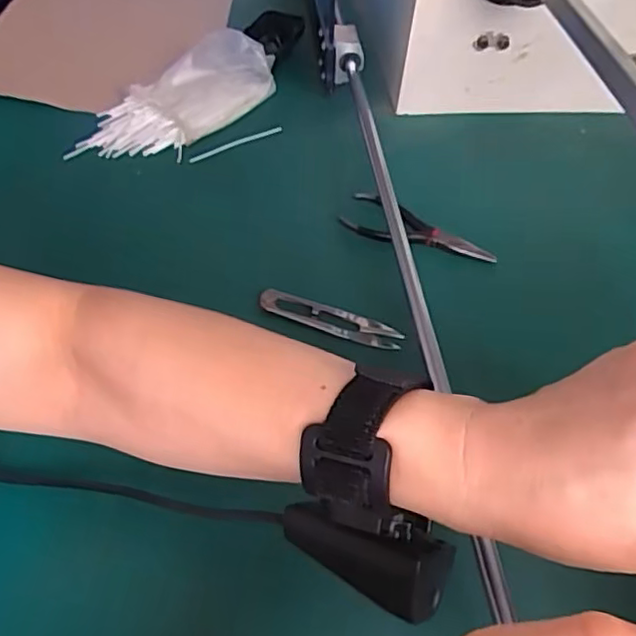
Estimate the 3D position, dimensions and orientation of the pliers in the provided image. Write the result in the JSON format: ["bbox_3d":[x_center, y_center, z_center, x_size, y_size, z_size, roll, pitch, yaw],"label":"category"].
[{"bbox_3d":[0.082,-0.068,0.514,0.125,0.011,0.033,20,88,4],"label":"pliers"}]

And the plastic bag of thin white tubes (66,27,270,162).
[{"bbox_3d":[-0.137,-0.208,0.591,0.102,0.048,0.197,34,56,23],"label":"plastic bag of thin white tubes"}]

